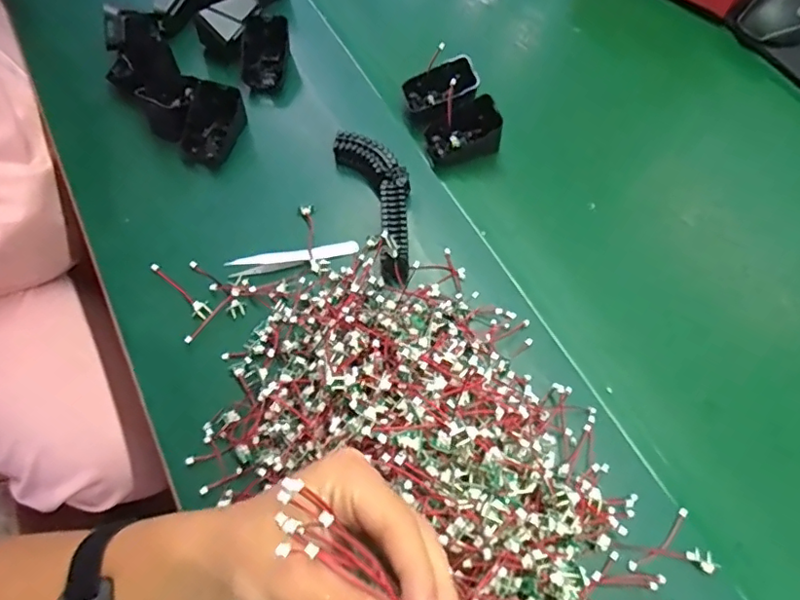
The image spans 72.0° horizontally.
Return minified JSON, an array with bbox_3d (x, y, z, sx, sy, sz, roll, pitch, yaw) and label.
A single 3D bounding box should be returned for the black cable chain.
[{"bbox_3d":[-0.012,-0.082,0.471,0.049,0.030,0.152,-18,64,-9],"label":"black cable chain"}]

